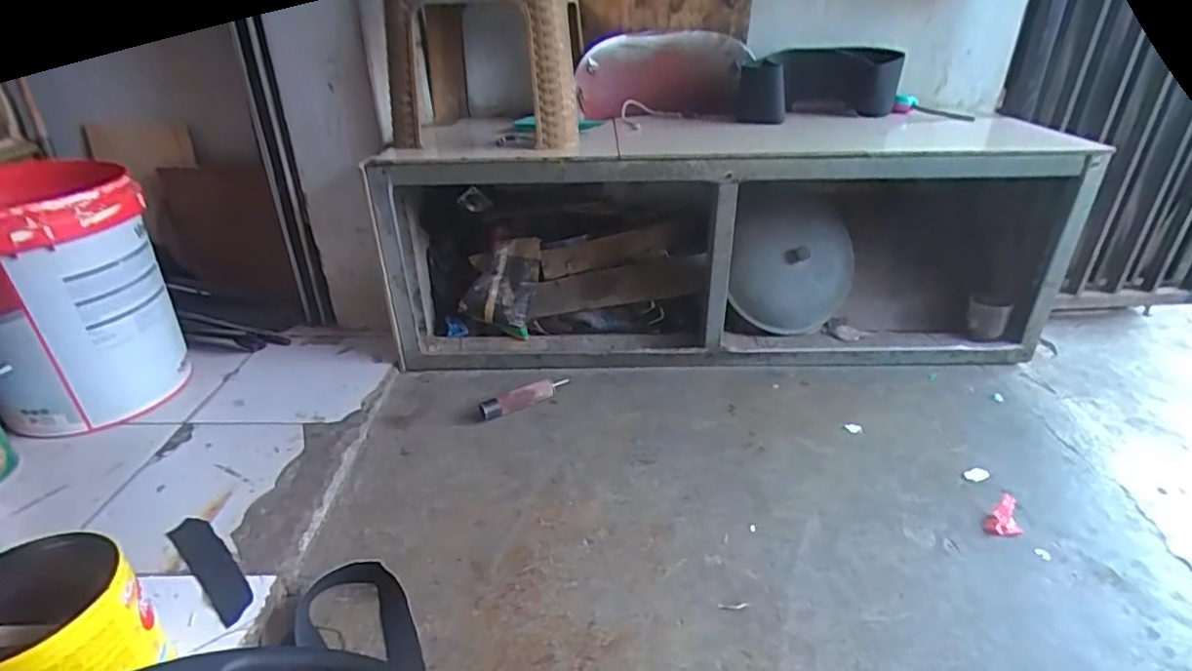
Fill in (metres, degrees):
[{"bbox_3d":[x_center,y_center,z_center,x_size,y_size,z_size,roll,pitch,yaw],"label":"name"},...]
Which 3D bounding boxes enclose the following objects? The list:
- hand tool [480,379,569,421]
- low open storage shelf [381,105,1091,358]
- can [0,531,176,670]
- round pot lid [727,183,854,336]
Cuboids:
[{"bbox_3d":[-0.122,0.105,1.043,0.166,0.037,0.033,-16,33,-26],"label":"hand tool"},{"bbox_3d":[0.250,-0.199,1.222,1.245,0.411,0.401,-1,30,-2],"label":"low open storage shelf"},{"bbox_3d":[-0.502,0.296,0.555,0.171,0.162,0.144,9,31,16],"label":"can"},{"bbox_3d":[0.385,-0.147,1.134,0.270,0.289,0.058,-12,32,-19],"label":"round pot lid"}]

